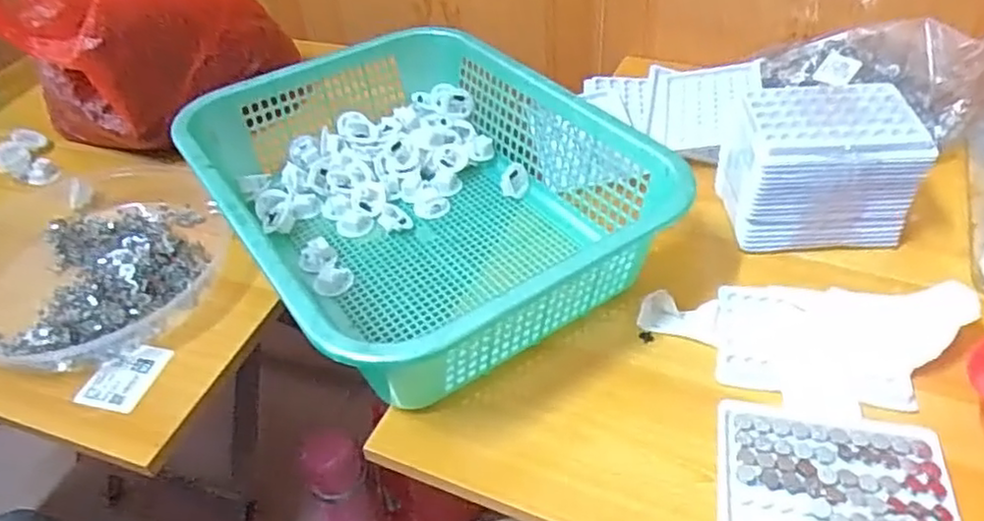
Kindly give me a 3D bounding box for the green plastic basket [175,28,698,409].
[{"bbox_3d":[-0.065,-0.058,0.592,0.289,0.118,0.384,-27,48,-22],"label":"green plastic basket"}]

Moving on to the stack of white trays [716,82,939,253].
[{"bbox_3d":[0.268,-0.077,0.572,0.133,0.103,0.088,1,44,6],"label":"stack of white trays"}]

